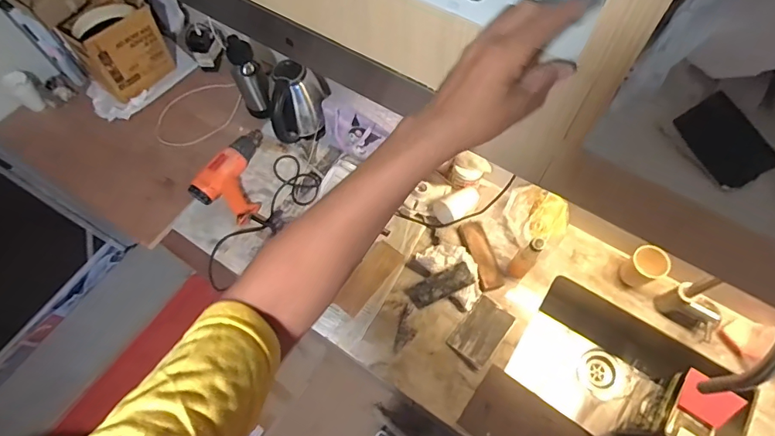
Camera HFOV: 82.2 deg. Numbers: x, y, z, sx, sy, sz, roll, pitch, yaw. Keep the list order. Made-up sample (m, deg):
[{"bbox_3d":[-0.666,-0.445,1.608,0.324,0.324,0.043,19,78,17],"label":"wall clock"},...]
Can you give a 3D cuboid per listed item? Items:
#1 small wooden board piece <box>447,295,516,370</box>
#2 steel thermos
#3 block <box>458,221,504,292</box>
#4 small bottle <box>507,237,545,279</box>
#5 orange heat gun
[{"bbox_3d":[0.230,0.271,1.077,0.099,0.014,0.155,37,72,17],"label":"small wooden board piece"},{"bbox_3d":[-0.392,-0.394,1.264,0.083,0.250,0.093,-26,67,-9],"label":"steel thermos"},{"bbox_3d":[0.235,0.093,1.132,0.064,0.035,0.187,-16,66,-5],"label":"block"},{"bbox_3d":[0.325,0.098,1.050,0.050,0.179,0.041,35,71,16],"label":"small bottle"},{"bbox_3d":[-0.388,-0.126,1.205,0.170,0.076,0.258,31,70,15],"label":"orange heat gun"}]

